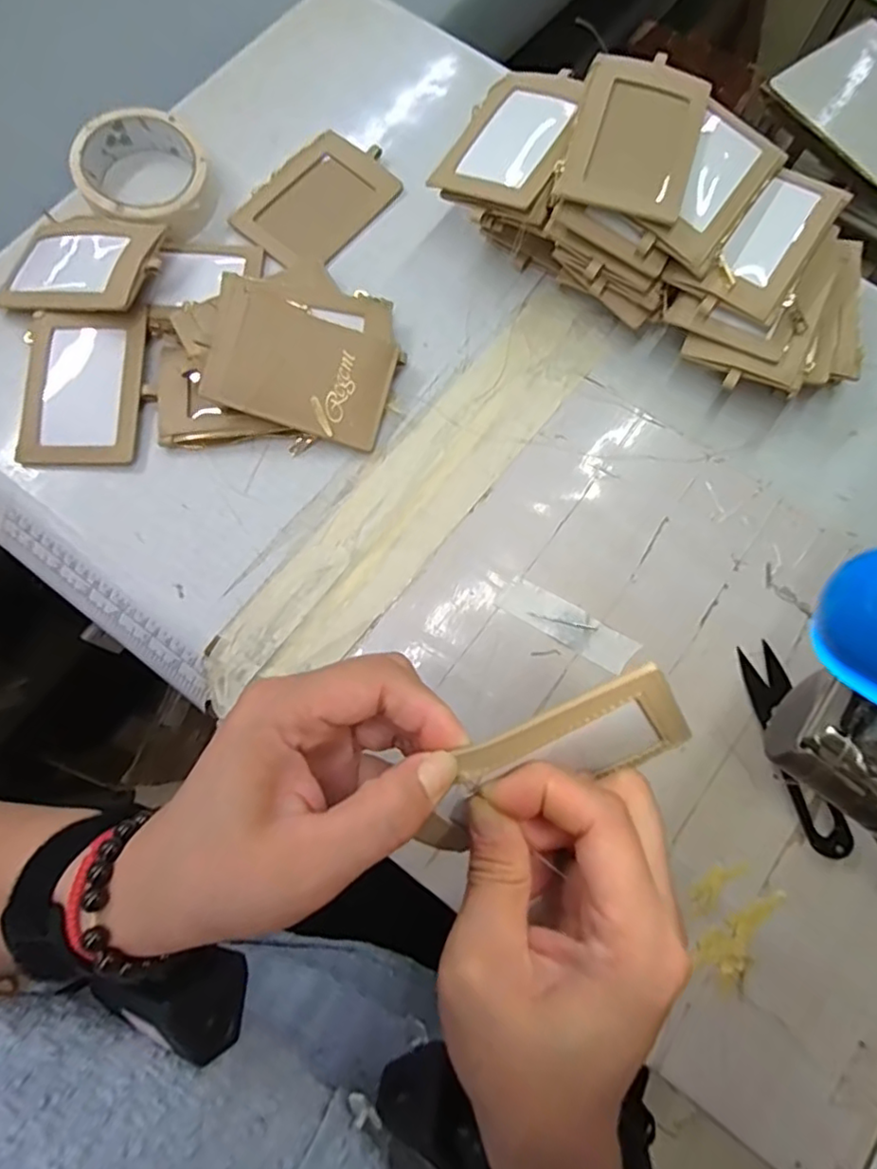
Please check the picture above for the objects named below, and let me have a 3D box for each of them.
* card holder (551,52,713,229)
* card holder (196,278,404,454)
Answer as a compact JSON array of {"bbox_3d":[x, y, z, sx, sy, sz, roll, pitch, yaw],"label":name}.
[{"bbox_3d":[0.118,-0.271,0.369,0.075,0.011,0.104,18,75,4],"label":"card holder"},{"bbox_3d":[-0.087,-0.137,0.389,0.113,0.009,0.074,17,85,-13],"label":"card holder"}]

